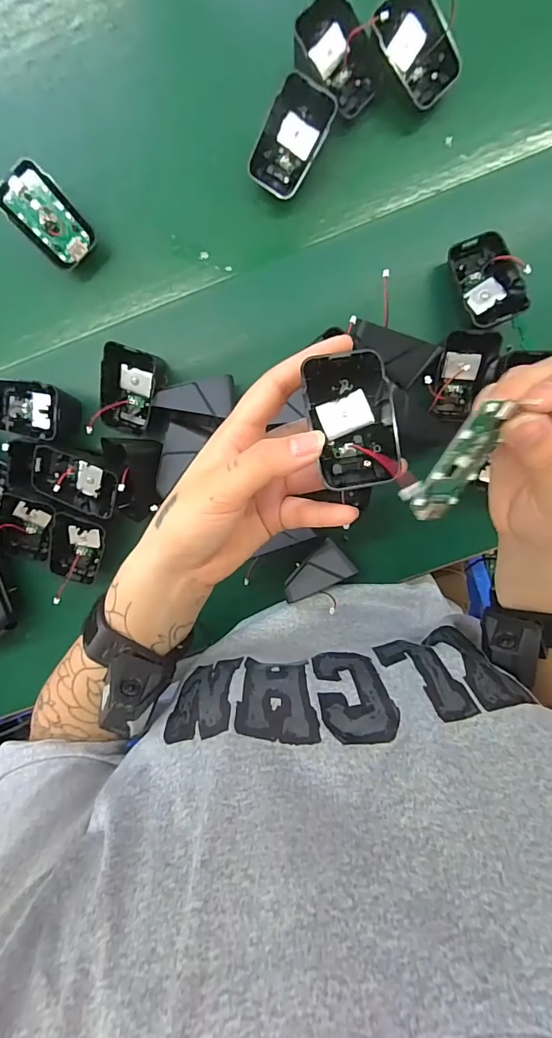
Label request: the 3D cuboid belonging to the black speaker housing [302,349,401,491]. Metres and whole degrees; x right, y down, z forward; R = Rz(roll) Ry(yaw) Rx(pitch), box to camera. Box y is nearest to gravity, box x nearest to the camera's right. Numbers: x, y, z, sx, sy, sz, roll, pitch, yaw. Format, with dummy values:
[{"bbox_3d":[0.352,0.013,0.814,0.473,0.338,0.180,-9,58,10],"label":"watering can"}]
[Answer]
[{"bbox_3d":[0.042,-0.051,0.236,0.044,0.017,0.068,-14,97,5],"label":"black speaker housing"}]

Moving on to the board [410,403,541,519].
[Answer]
[{"bbox_3d":[0.085,-0.025,0.203,0.032,0.005,0.062,-9,137,-28],"label":"board"}]

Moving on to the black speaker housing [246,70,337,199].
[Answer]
[{"bbox_3d":[0.011,-0.286,0.336,0.043,0.019,0.070,24,119,-21],"label":"black speaker housing"}]

